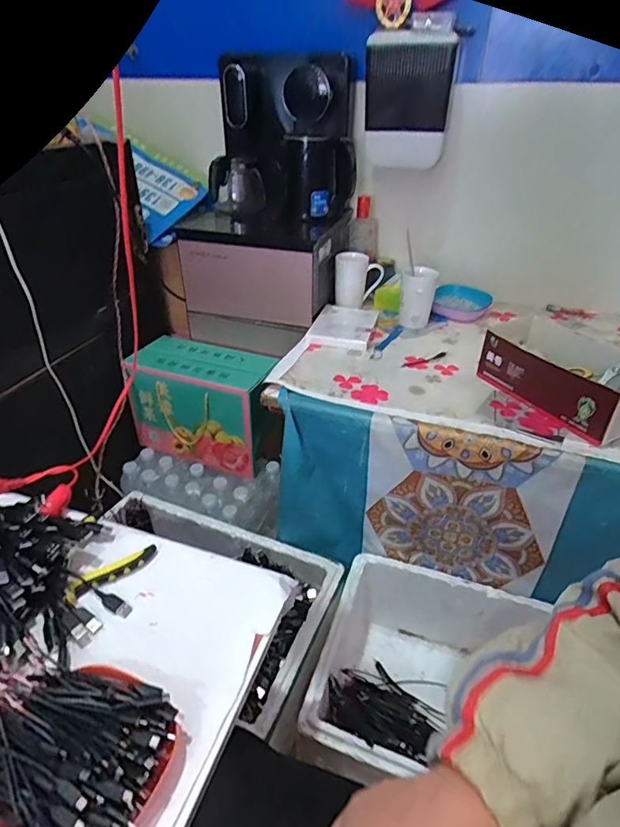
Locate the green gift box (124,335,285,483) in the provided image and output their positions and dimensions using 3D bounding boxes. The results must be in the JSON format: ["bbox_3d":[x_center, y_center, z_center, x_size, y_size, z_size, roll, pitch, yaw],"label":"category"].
[{"bbox_3d":[-0.238,-0.021,1.165,0.335,0.237,0.154,13,36,17],"label":"green gift box"}]

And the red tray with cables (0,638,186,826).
[{"bbox_3d":[-0.202,0.271,0.394,0.177,0.060,0.134,15,37,19],"label":"red tray with cables"}]

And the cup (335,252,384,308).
[{"bbox_3d":[0.119,-0.323,1.167,0.119,0.114,0.079,1,34,0],"label":"cup"}]

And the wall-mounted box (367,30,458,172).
[{"bbox_3d":[0.195,-0.633,0.998,0.196,0.231,0.058,30,51,31],"label":"wall-mounted box"}]

